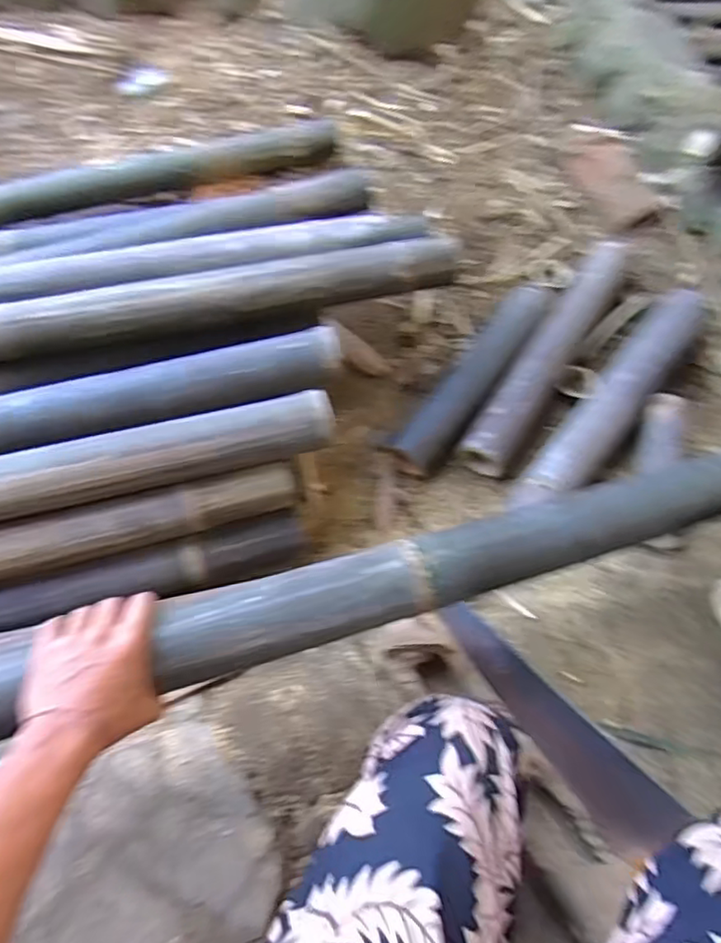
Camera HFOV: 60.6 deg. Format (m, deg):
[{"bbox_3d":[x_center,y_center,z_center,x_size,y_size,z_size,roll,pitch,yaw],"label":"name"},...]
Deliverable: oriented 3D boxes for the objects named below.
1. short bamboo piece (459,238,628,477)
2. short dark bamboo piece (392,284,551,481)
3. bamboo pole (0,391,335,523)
[{"bbox_3d":[0.313,-0.201,1.004,0.086,0.079,0.487,32,69,13],"label":"short bamboo piece"},{"bbox_3d":[0.181,-0.157,0.990,0.092,0.075,0.382,31,66,15],"label":"short dark bamboo piece"},{"bbox_3d":[-0.456,0.025,0.723,0.866,0.062,0.073,-14,63,-7],"label":"bamboo pole"}]

